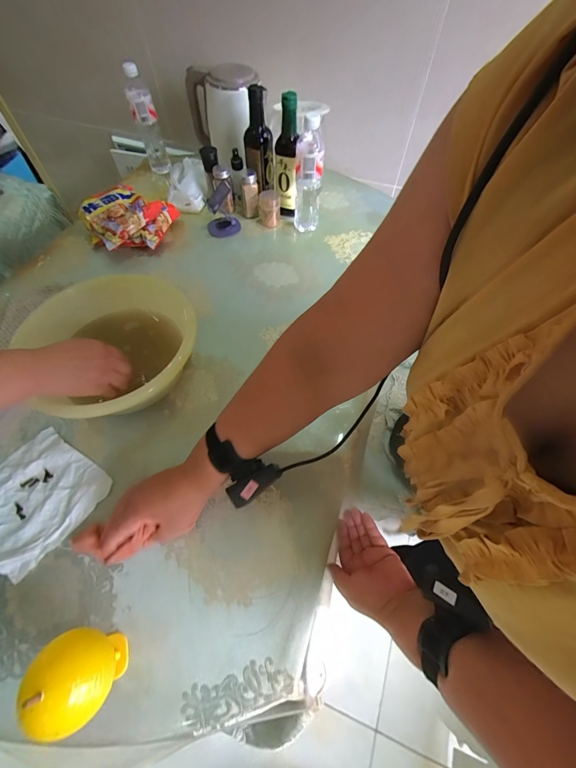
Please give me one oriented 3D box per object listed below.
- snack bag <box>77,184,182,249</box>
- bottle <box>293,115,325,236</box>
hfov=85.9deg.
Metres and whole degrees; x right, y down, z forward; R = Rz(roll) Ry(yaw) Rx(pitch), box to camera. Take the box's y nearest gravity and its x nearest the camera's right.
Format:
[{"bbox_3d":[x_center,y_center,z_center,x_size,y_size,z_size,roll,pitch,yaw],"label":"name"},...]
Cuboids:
[{"bbox_3d":[-0.387,-0.421,0.782,0.190,0.080,0.217,40,67,20],"label":"snack bag"},{"bbox_3d":[0.050,-0.489,0.735,0.064,0.238,0.070,4,59,2],"label":"bottle"}]

